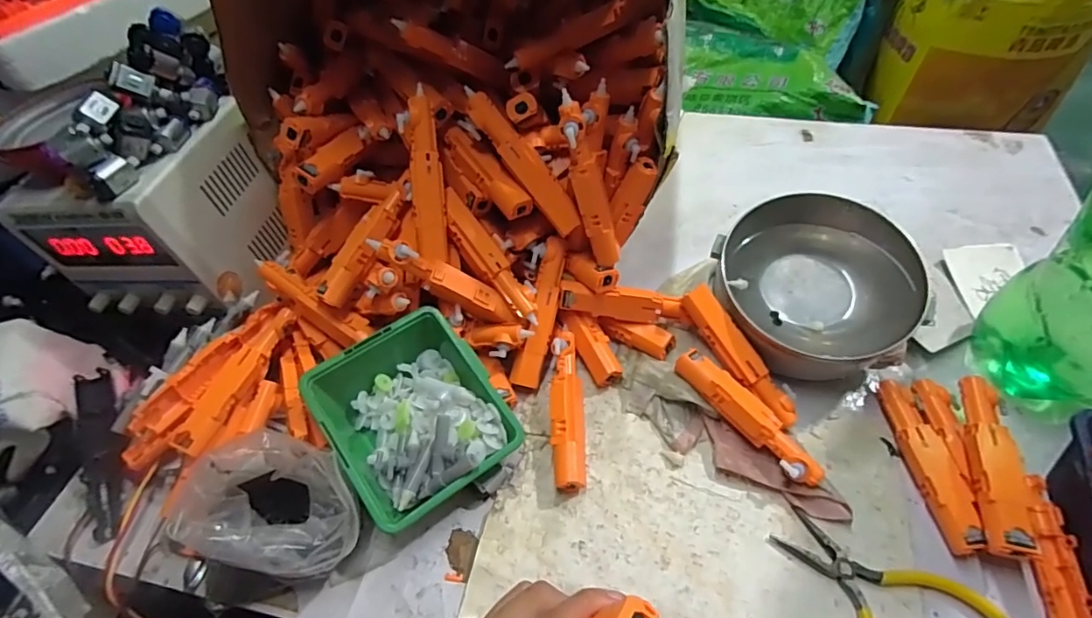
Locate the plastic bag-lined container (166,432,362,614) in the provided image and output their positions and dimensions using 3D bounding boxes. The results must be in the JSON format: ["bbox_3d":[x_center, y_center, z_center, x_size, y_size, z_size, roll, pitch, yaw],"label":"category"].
[{"bbox_3d":[-0.171,0.130,0.335,0.105,0.076,0.081,-11,53,-5],"label":"plastic bag-lined container"}]

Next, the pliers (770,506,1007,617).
[{"bbox_3d":[0.206,0.174,0.329,0.087,0.010,0.118,-36,57,-21],"label":"pliers"}]

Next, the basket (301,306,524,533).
[{"bbox_3d":[-0.092,0.075,0.375,0.111,0.056,0.125,-32,57,-20],"label":"basket"}]

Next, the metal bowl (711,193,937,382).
[{"bbox_3d":[0.211,-0.019,0.422,0.133,0.071,0.136,-3,52,4],"label":"metal bowl"}]

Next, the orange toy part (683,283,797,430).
[{"bbox_3d":[0.146,0.036,0.402,0.023,0.020,0.119,-33,79,-16],"label":"orange toy part"}]

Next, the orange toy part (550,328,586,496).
[{"bbox_3d":[0.016,0.074,0.401,0.024,0.024,0.119,-3,52,4],"label":"orange toy part"}]

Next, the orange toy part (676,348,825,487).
[{"bbox_3d":[0.145,0.079,0.388,0.029,0.028,0.120,-40,58,-23],"label":"orange toy part"}]

